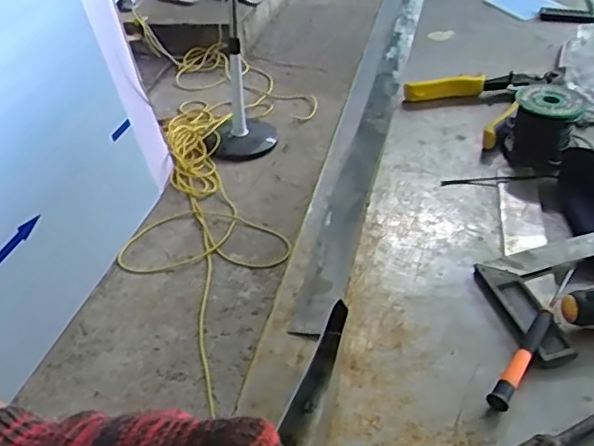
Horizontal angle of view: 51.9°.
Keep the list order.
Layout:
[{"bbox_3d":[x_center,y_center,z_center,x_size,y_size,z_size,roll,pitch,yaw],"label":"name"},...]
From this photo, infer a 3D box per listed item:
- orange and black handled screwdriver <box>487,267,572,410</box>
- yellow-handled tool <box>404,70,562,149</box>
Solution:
[{"bbox_3d":[0.182,0.082,0.460,0.013,0.018,0.152,25,45,30],"label":"orange and black handled screwdriver"},{"bbox_3d":[0.262,-0.168,0.774,0.187,0.035,0.161,-20,41,-22],"label":"yellow-handled tool"}]

